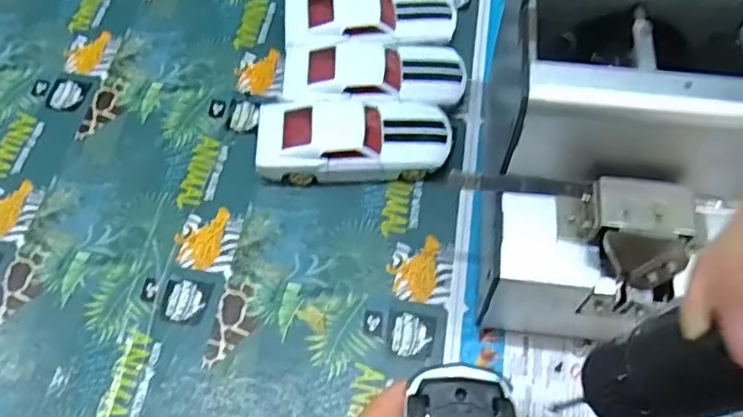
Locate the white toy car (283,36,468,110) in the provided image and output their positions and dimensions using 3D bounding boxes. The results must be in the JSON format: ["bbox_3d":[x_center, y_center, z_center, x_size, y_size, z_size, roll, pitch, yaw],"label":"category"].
[{"bbox_3d":[0.003,-0.094,0.427,0.126,0.033,0.058,-4,59,-1],"label":"white toy car"}]

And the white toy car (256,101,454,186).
[{"bbox_3d":[-0.011,-0.047,0.401,0.126,0.034,0.052,-3,59,-1],"label":"white toy car"}]

